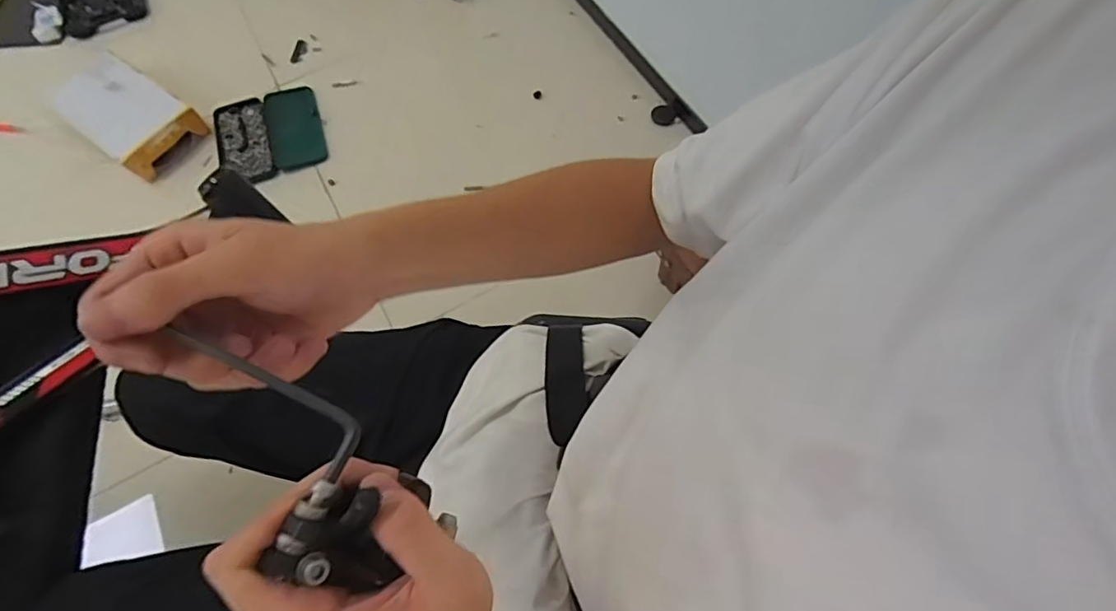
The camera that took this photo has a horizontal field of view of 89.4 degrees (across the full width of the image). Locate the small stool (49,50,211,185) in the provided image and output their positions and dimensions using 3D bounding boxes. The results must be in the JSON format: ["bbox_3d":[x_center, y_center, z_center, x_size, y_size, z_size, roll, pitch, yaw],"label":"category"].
[{"bbox_3d":[-1.007,-0.449,1.318,0.307,0.083,0.199,35,72,18],"label":"small stool"}]

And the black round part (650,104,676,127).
[{"bbox_3d":[0.248,-0.447,1.323,0.058,0.015,0.047,23,102,18],"label":"black round part"}]

